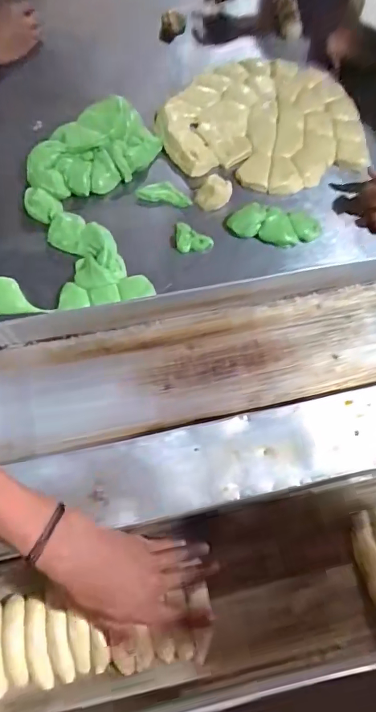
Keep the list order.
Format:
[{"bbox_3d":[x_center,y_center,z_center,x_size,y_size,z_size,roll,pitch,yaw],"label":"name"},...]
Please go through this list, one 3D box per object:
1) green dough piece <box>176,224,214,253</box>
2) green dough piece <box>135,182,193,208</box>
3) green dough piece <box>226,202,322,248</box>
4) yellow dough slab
[{"bbox_3d":[0.009,-0.182,0.678,0.055,0.024,0.052,-1,68,-2],"label":"green dough piece"},{"bbox_3d":[-0.037,-0.258,0.702,0.086,0.021,0.028,6,68,1],"label":"green dough piece"},{"bbox_3d":[0.135,-0.203,0.681,0.139,0.035,0.062,13,68,4],"label":"green dough piece"},{"bbox_3d":[0.121,-0.405,0.753,0.334,0.032,0.305,-20,70,-9],"label":"yellow dough slab"}]

